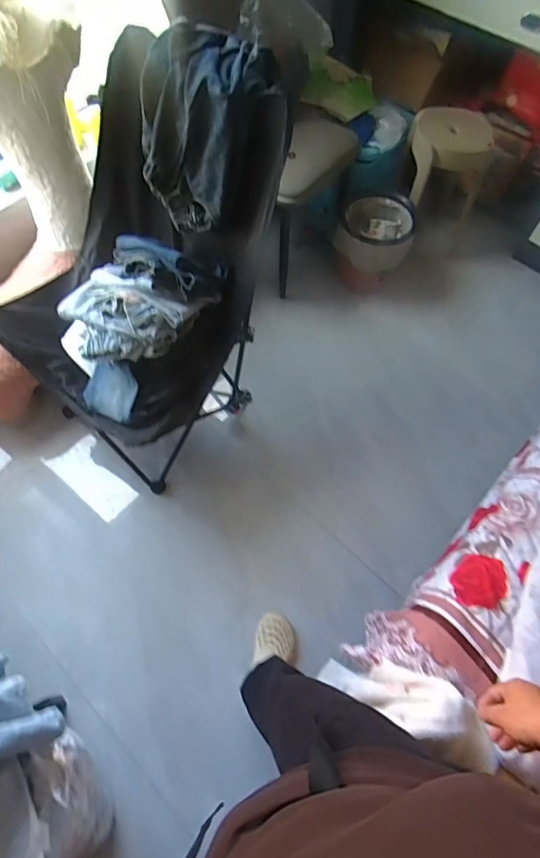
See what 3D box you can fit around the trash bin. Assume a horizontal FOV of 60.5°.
[{"bbox_3d":[0.391,-0.693,1.775,0.281,0.278,0.265,12,63,5],"label":"trash bin"}]

